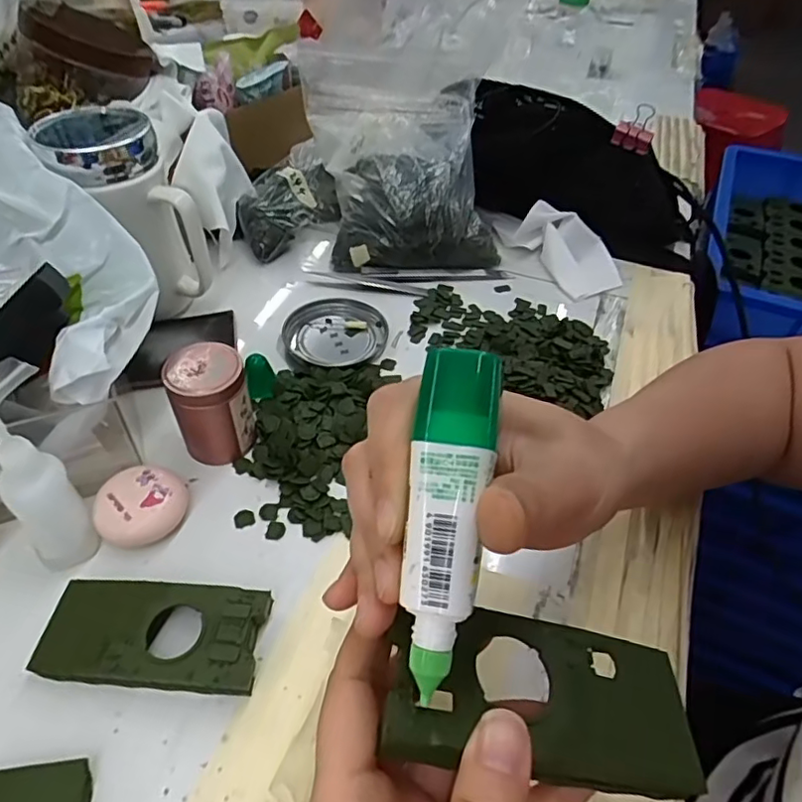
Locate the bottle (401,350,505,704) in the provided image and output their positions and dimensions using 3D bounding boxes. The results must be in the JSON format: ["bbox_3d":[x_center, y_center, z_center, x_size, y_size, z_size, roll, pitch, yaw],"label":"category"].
[{"bbox_3d":[0.013,0.033,0.165,0.022,0.013,0.096,7,83,2],"label":"bottle"}]

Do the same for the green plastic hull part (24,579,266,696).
[{"bbox_3d":[-0.119,0.112,0.282,0.104,0.020,0.047,5,46,3],"label":"green plastic hull part"}]

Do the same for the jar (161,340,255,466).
[{"bbox_3d":[-0.115,0.001,0.353,0.044,0.060,0.040,1,46,-1],"label":"jar"}]

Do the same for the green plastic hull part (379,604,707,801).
[{"bbox_3d":[0.046,0.095,0.188,0.105,0.008,0.048,14,47,-13],"label":"green plastic hull part"}]

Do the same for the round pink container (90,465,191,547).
[{"bbox_3d":[-0.147,0.058,0.328,0.049,0.021,0.047,1,46,-1],"label":"round pink container"}]

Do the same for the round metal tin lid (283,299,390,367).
[{"bbox_3d":[-0.050,-0.054,0.453,0.077,0.011,0.072,1,46,-1],"label":"round metal tin lid"}]

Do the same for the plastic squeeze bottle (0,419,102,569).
[{"bbox_3d":[-0.181,0.040,0.284,0.031,0.099,0.041,-31,55,-28],"label":"plastic squeeze bottle"}]

